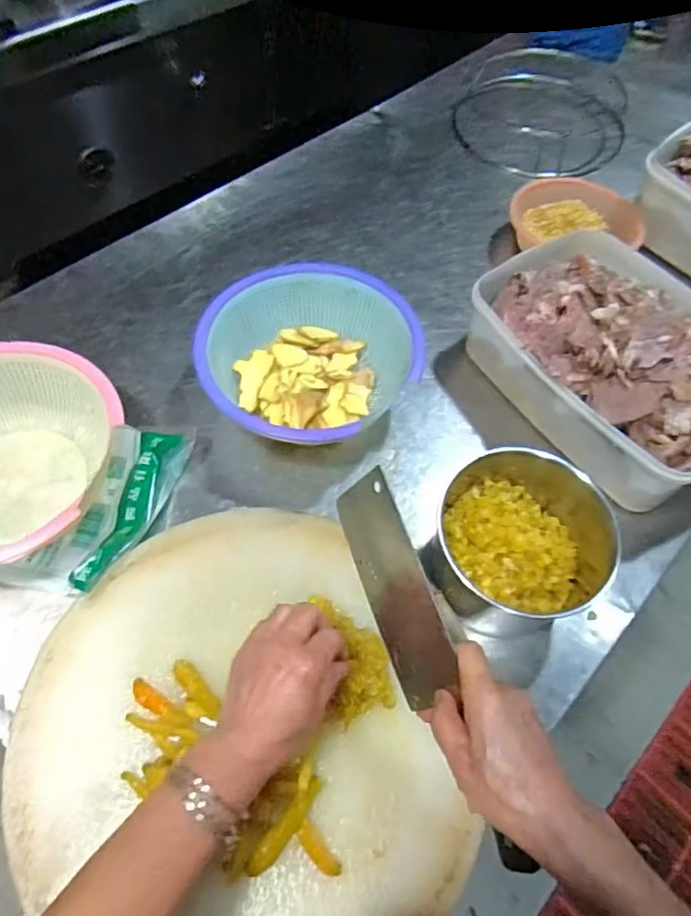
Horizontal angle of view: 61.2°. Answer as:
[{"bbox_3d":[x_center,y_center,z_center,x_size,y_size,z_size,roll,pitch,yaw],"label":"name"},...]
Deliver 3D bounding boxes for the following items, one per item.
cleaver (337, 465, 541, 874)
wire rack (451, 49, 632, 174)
[{"bbox_3d":[0.064,0.146,0.438,0.026,0.074,0.277,-8,70,-38],"label":"cleaver"},{"bbox_3d":[0.345,-0.608,1.026,0.282,0.073,0.275,21,61,9],"label":"wire rack"}]

